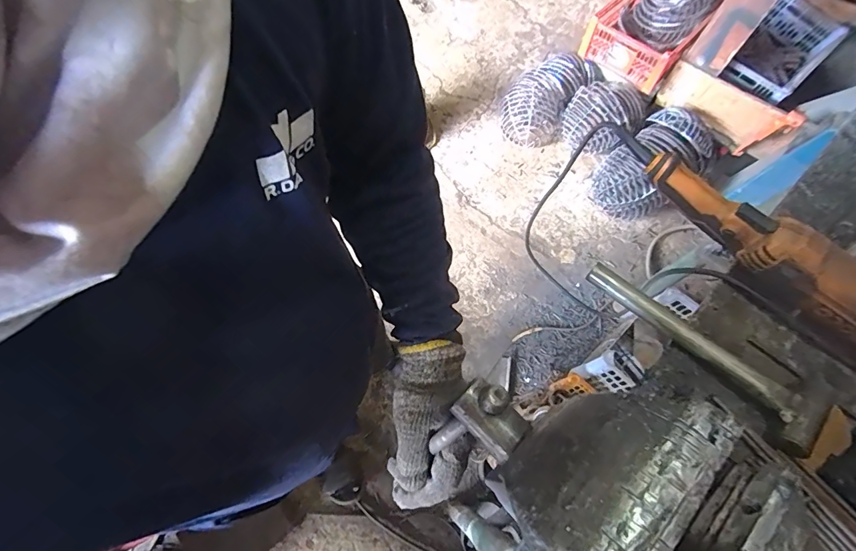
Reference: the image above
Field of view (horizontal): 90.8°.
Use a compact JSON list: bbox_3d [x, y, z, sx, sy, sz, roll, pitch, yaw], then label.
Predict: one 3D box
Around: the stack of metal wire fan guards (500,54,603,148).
[{"bbox_3d":[0.461,-0.698,1.662,0.252,0.122,0.429,36,71,13],"label":"stack of metal wire fan guards"}]

